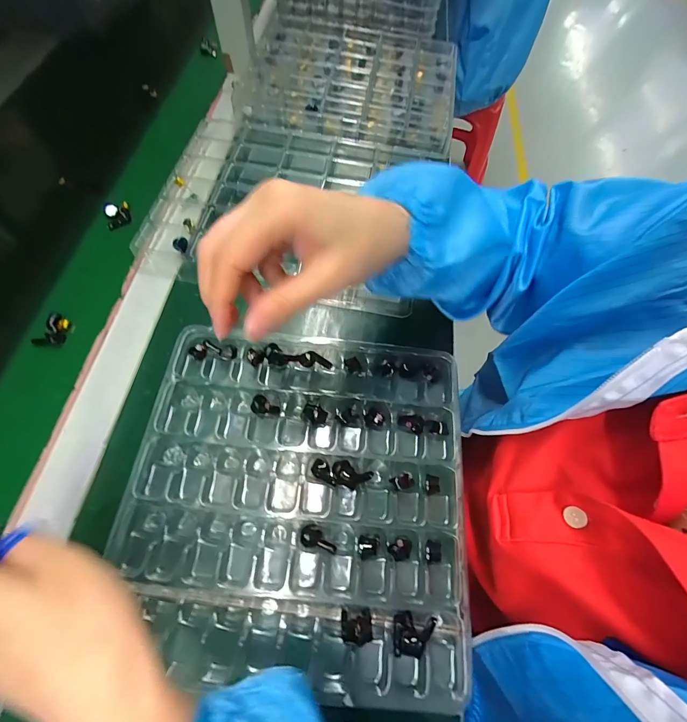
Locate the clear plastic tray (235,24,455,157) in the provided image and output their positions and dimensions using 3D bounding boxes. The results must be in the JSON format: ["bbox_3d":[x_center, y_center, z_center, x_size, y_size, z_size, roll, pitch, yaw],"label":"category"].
[{"bbox_3d":[0.022,-0.437,0.528,0.294,0.022,0.283,9,61,-4],"label":"clear plastic tray"}]

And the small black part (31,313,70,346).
[{"bbox_3d":[-0.284,-0.028,0.341,0.025,0.014,0.035,28,66,7],"label":"small black part"}]

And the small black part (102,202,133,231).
[{"bbox_3d":[-0.268,-0.175,0.415,0.028,0.015,0.037,-18,69,-13],"label":"small black part"}]

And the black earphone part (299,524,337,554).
[{"bbox_3d":[-0.019,0.134,0.264,0.028,0.009,0.016,13,65,0],"label":"black earphone part"}]

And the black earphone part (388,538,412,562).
[{"bbox_3d":[0.043,0.140,0.260,0.018,0.010,0.013,-27,71,-16],"label":"black earphone part"}]

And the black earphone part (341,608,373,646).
[{"bbox_3d":[0.009,0.178,0.234,0.020,0.015,0.016,0,66,-6],"label":"black earphone part"}]

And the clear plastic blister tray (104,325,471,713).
[{"bbox_3d":[-0.034,0.094,0.274,0.252,0.026,0.243,7,65,-2],"label":"clear plastic blister tray"}]

